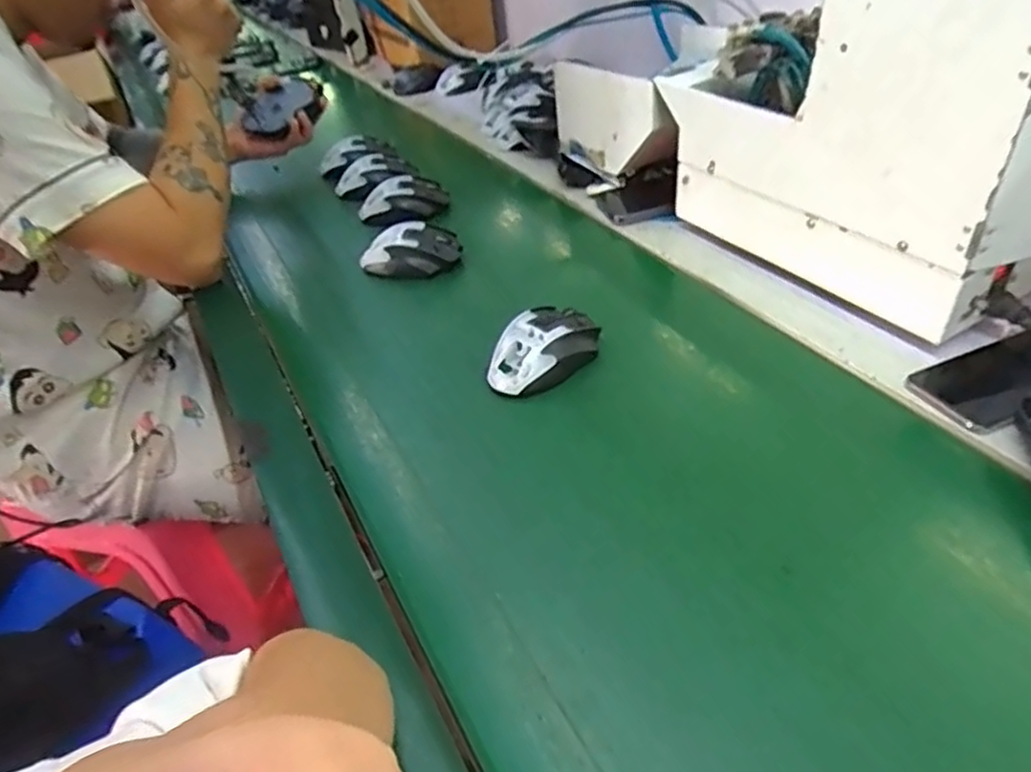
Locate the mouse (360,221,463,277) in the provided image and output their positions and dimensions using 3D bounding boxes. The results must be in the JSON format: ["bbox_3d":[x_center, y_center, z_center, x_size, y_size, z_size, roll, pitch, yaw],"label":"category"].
[{"bbox_3d":[-0.119,-0.154,0.758,0.109,0.042,0.054,2,38,12],"label":"mouse"}]

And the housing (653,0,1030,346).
[{"bbox_3d":[0.341,-0.236,0.585,0.210,0.262,0.396,-23,40,-19],"label":"housing"}]

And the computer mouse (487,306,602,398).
[{"bbox_3d":[0.026,-0.034,0.588,0.065,0.035,0.102,22,46,33],"label":"computer mouse"}]

